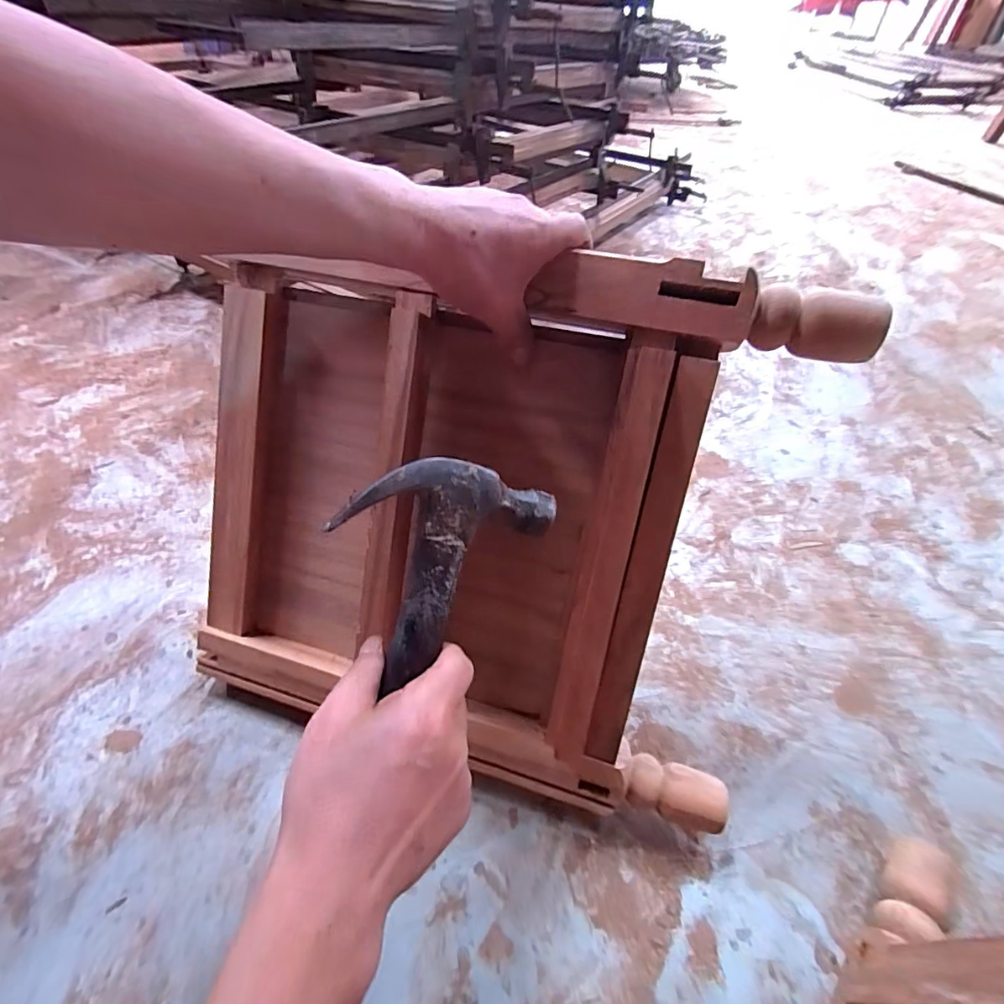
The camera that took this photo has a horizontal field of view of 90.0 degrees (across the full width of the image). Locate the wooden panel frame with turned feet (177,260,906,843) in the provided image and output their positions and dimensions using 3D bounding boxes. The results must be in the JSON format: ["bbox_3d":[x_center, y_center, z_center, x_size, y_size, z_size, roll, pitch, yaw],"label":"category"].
[{"bbox_3d":[-0.037,0.015,0.407,0.488,0.408,0.053,14,11,14],"label":"wooden panel frame with turned feet"}]

